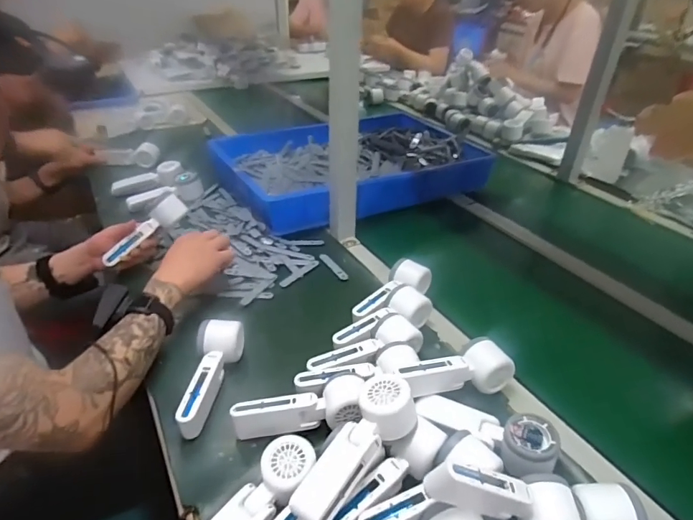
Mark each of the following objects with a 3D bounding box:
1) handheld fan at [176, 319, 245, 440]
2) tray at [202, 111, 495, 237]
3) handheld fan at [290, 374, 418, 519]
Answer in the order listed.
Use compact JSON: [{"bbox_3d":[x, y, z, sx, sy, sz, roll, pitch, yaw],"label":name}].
[{"bbox_3d":[-0.178,0.146,0.595,0.057,0.049,0.156,3,34,1],"label":"handheld fan"},{"bbox_3d":[0.021,-0.248,1.120,0.595,0.081,0.352,-17,38,-26],"label":"tray"},{"bbox_3d":[0.011,0.200,0.479,0.056,0.051,0.165,26,57,31],"label":"handheld fan"}]

